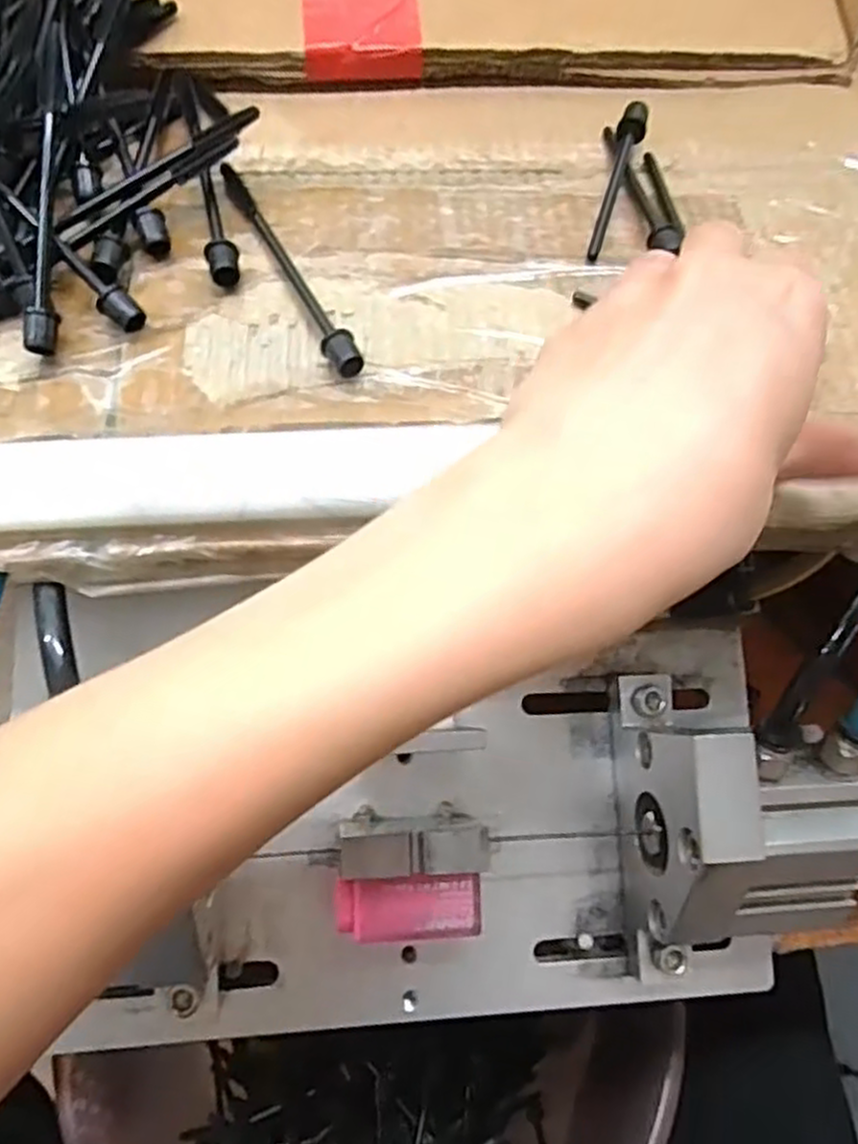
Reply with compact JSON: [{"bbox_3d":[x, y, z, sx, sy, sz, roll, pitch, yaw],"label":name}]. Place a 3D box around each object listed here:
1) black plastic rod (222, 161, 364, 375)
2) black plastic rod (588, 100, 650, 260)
[{"bbox_3d":[-0.047,-0.102,0.251,0.010,0.009,0.100,-24,68,-14],"label":"black plastic rod"},{"bbox_3d":[0.068,-0.143,0.276,0.010,0.012,0.073,18,65,5],"label":"black plastic rod"}]

